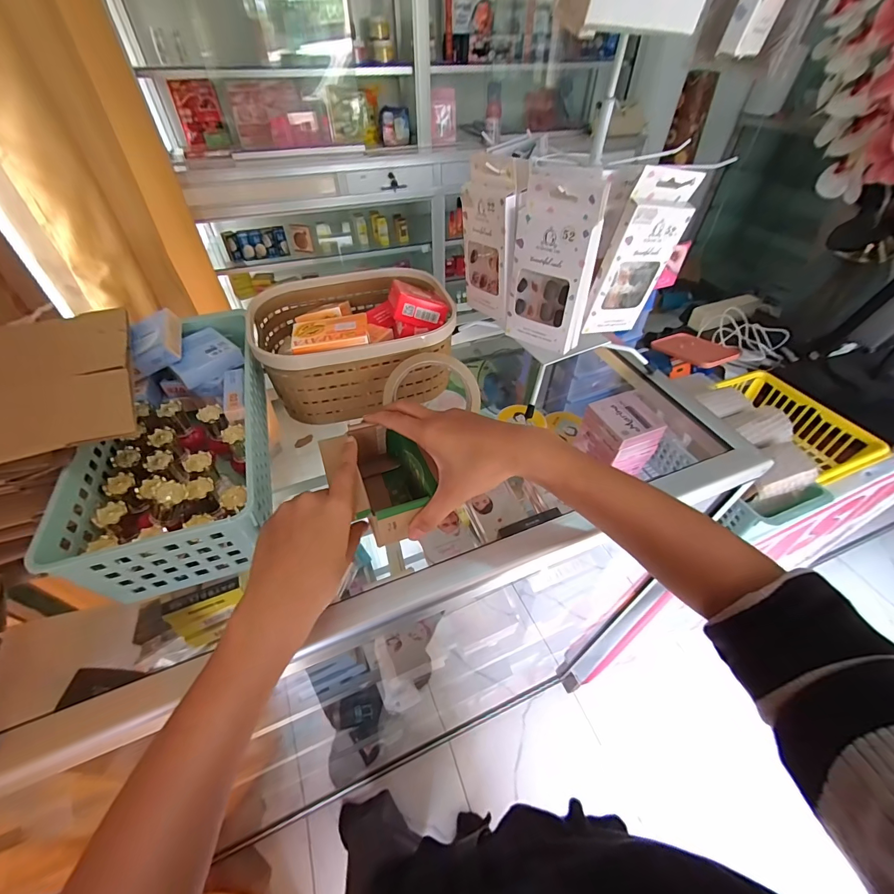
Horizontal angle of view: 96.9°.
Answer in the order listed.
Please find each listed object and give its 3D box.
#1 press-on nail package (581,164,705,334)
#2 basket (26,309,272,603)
[{"bbox_3d":[0.177,-0.173,0.366,0.069,0.139,0.014,-10,46,-18],"label":"press-on nail package"},{"bbox_3d":[-0.244,-0.020,0.371,0.129,0.093,0.284,-13,48,-12],"label":"basket"}]

